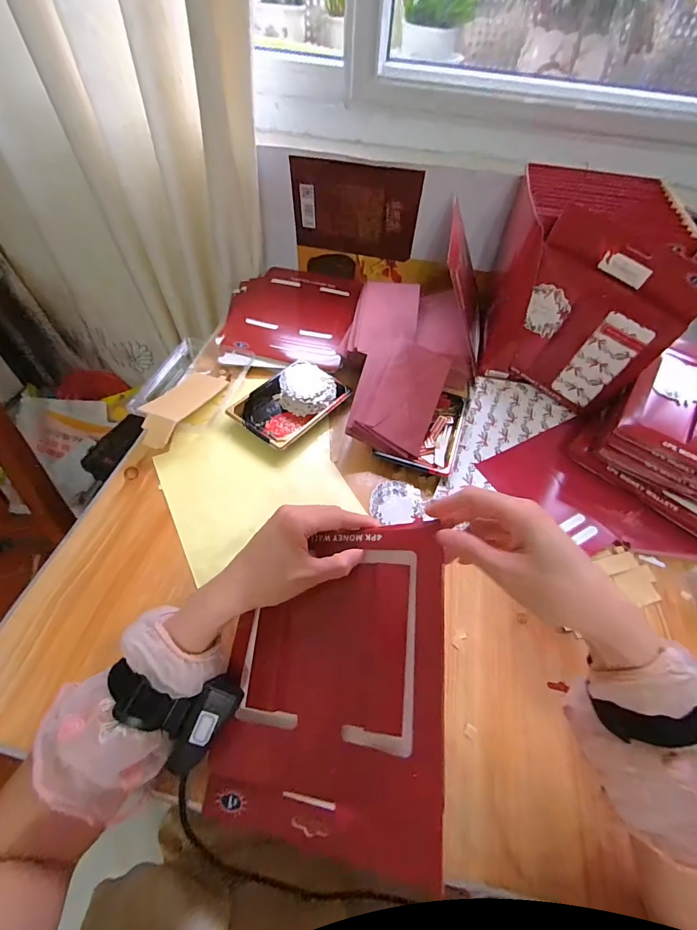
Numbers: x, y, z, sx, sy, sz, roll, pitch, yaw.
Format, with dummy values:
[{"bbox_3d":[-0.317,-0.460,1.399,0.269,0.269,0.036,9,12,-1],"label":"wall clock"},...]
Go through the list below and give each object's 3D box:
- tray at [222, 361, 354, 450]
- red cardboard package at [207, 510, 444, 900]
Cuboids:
[{"bbox_3d":[-0.086,-0.094,0.599,0.110,0.033,0.158,34,58,20],"label":"tray"},{"bbox_3d":[-0.016,0.171,0.332,0.187,0.013,0.234,-4,66,23],"label":"red cardboard package"}]

